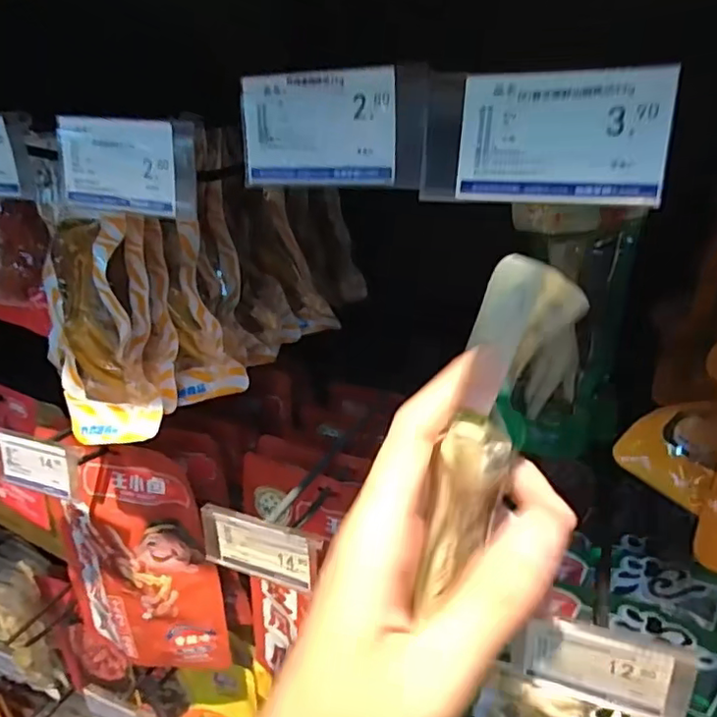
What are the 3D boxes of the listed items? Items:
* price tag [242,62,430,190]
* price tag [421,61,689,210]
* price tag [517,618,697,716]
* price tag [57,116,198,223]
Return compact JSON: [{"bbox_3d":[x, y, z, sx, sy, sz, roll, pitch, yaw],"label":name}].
[{"bbox_3d":[-0.011,-0.089,0.231,0.077,0.042,0.004,7,20,23],"label":"price tag"},{"bbox_3d":[0.060,-0.074,0.199,0.079,0.042,0.004,8,11,22],"label":"price tag"},{"bbox_3d":[0.119,0.151,0.289,0.075,0.042,0.008,9,30,21],"label":"price tag"},{"bbox_3d":[-0.109,-0.089,0.279,0.077,0.042,0.004,10,22,19],"label":"price tag"}]

